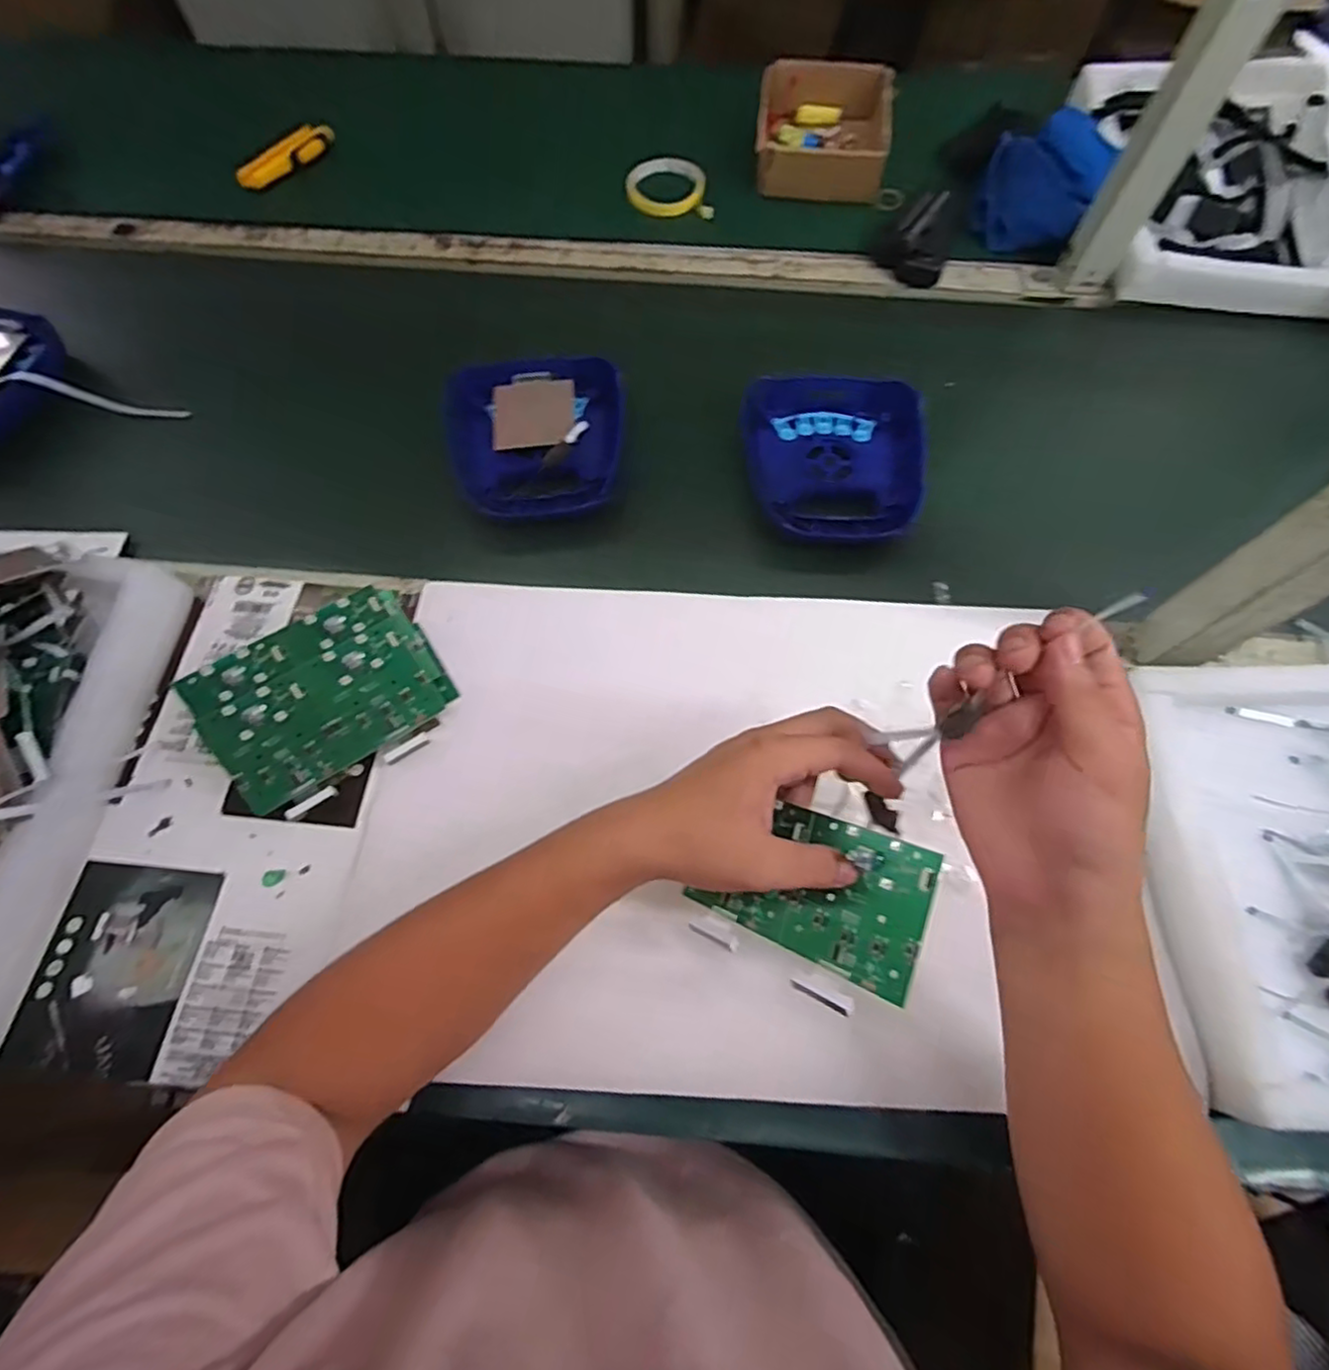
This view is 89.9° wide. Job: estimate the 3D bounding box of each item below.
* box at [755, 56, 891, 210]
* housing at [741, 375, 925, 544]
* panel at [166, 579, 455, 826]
[{"bbox_3d":[0.187,-0.649,0.786,0.152,0.061,0.175,6,67,2],"label":"box"},{"bbox_3d":[0.154,-0.213,0.615,0.157,0.033,0.190,5,67,2],"label":"housing"},{"bbox_3d":[-0.250,0.012,0.500,0.161,0.029,0.119,-31,101,-14],"label":"panel"}]

